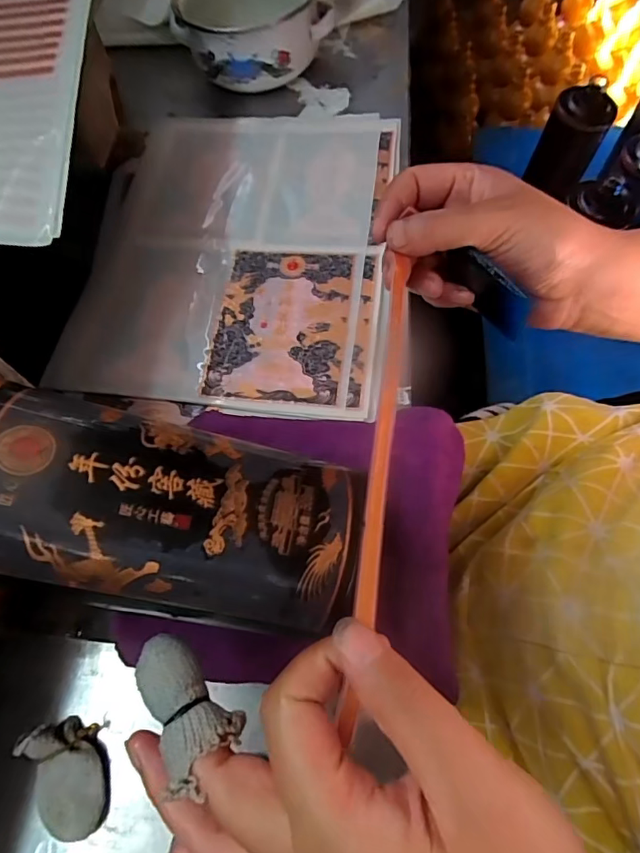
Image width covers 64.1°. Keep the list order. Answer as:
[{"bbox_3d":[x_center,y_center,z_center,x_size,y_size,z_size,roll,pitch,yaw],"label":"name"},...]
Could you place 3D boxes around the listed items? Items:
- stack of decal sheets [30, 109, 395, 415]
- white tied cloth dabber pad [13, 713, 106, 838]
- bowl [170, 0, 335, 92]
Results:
[{"bbox_3d":[-0.067,-0.153,0.417,0.239,0.011,0.309,5,66,6],"label":"stack of decal sheets"},{"bbox_3d":[-0.125,0.174,0.254,0.030,0.023,0.052,-24,66,-8],"label":"white tied cloth dabber pad"},{"bbox_3d":[-0.067,-0.398,0.502,0.136,0.065,0.133,-1,65,3],"label":"bowl"}]

